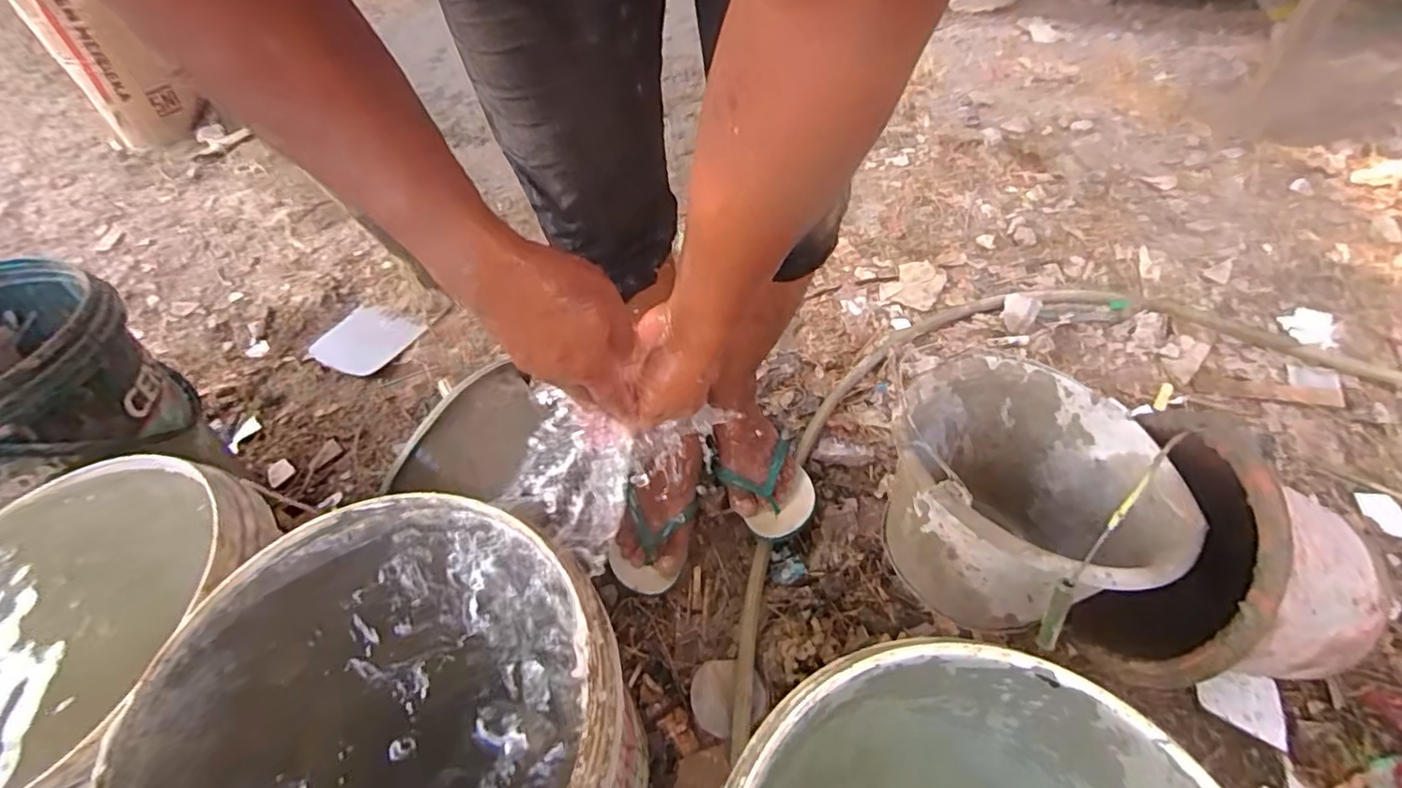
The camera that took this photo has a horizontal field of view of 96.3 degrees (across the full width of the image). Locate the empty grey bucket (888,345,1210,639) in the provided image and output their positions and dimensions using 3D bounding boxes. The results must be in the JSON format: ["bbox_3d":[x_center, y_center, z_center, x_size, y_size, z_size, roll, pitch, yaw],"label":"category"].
[{"bbox_3d":[0.354,0.106,0.704,0.271,0.224,0.276,-2,53,3],"label":"empty grey bucket"}]

